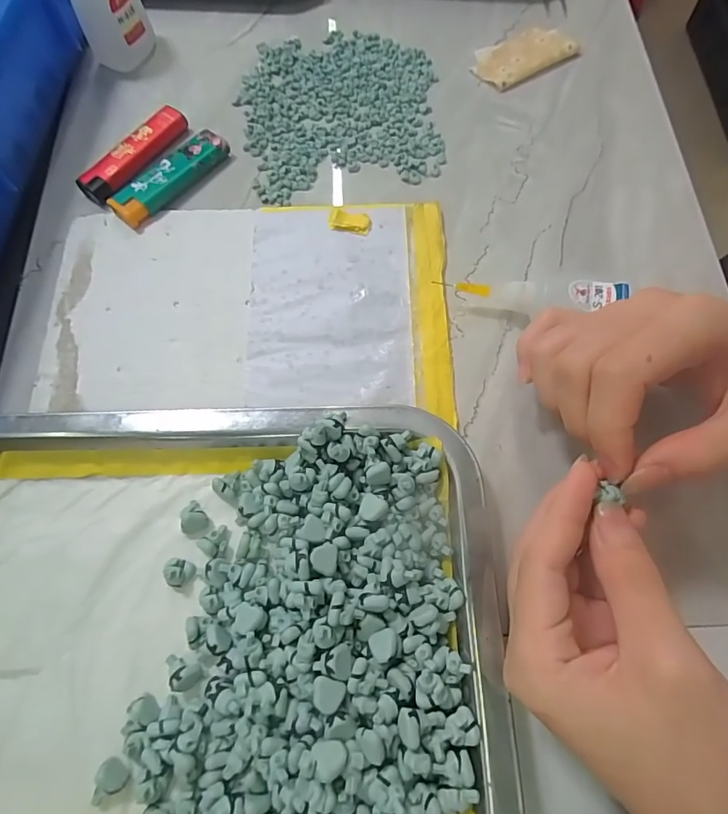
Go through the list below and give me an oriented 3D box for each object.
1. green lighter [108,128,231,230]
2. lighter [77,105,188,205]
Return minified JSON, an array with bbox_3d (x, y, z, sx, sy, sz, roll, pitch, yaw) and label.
[{"bbox_3d":[-0.117,-0.140,0.288,0.023,0.011,0.079,38,72,12],"label":"green lighter"},{"bbox_3d":[-0.143,-0.159,0.294,0.020,0.009,0.079,35,72,11],"label":"lighter"}]

